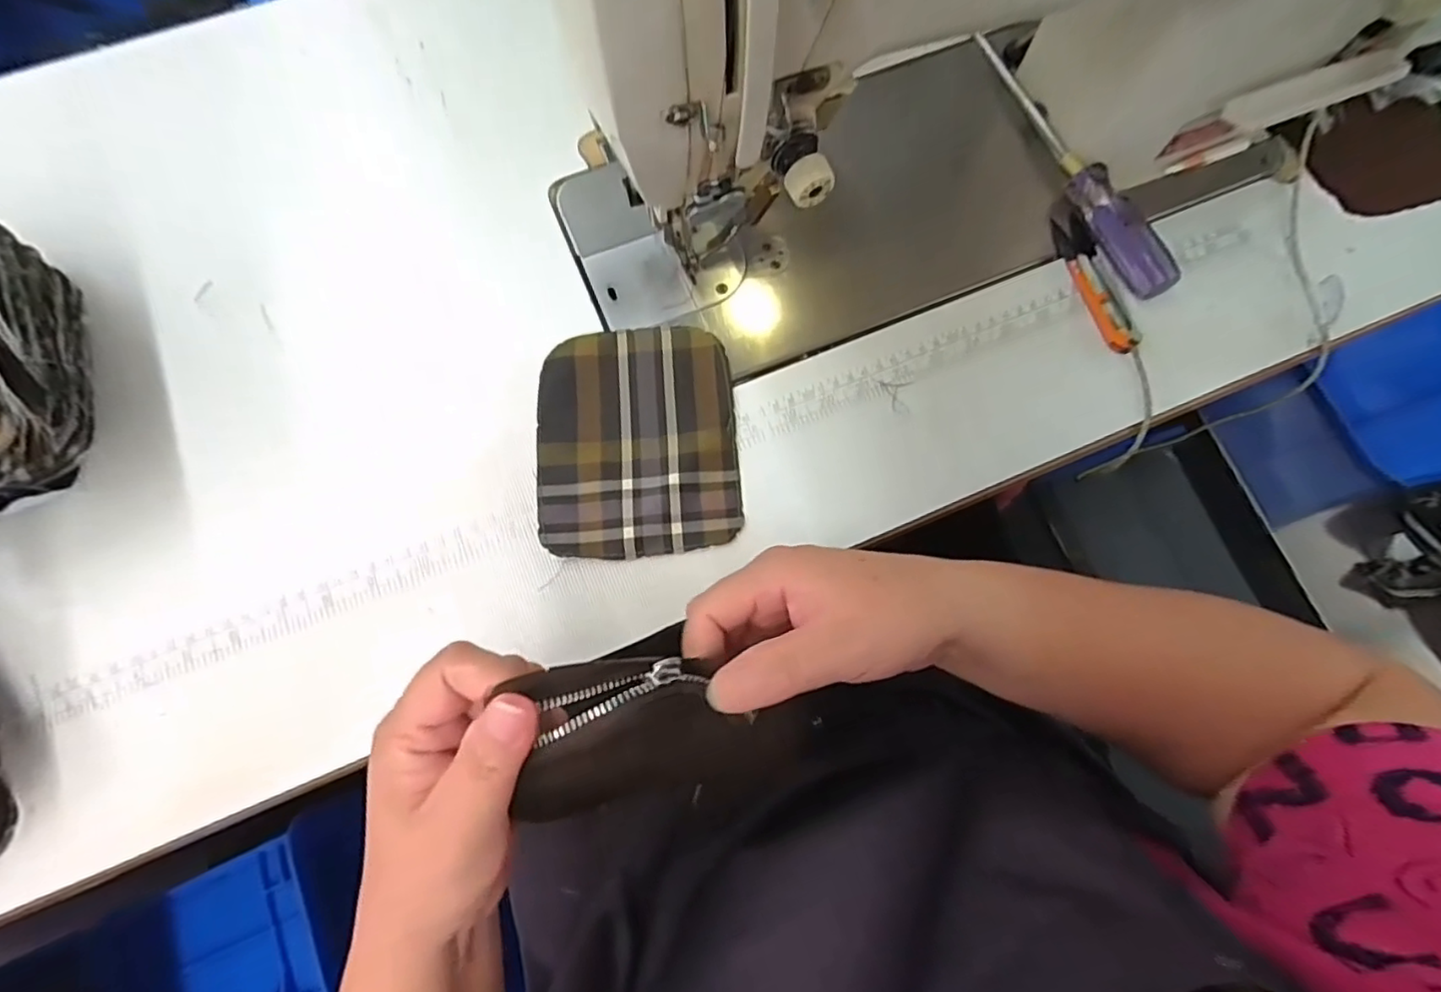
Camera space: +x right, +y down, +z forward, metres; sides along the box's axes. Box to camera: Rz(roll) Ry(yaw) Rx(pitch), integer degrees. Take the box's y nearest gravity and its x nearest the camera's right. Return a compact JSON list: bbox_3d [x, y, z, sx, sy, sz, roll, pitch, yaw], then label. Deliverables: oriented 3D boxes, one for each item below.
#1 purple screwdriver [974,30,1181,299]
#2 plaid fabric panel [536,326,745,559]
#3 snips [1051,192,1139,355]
[{"bbox_3d":[0.225,-0.220,0.407,0.019,0.029,0.216,-22,76,-7],"label":"purple screwdriver"},{"bbox_3d":[-0.050,-0.034,0.371,0.116,0.004,0.137,-4,75,-2],"label":"plaid fabric panel"},{"bbox_3d":[0.238,-0.143,0.401,0.024,0.012,0.114,-18,76,-6],"label":"snips"}]

